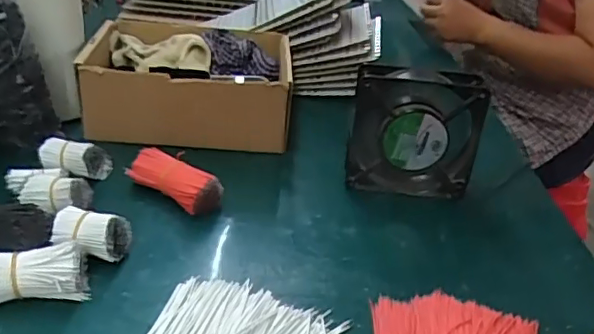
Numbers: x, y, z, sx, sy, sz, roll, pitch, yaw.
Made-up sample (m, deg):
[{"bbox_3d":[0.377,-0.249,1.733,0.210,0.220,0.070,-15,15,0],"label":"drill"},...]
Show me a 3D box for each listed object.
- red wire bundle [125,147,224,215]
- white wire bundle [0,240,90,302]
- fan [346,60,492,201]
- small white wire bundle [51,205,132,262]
[{"bbox_3d":[-0.109,0.012,0.520,0.089,0.039,0.030,20,29,24],"label":"red wire bundle"},{"bbox_3d":[-0.190,0.072,0.384,0.092,0.035,0.038,-5,29,-23],"label":"white wire bundle"},{"bbox_3d":[0.114,-0.029,0.555,0.122,0.131,0.034,4,27,-6],"label":"fan"},{"bbox_3d":[-0.154,0.052,0.430,0.051,0.034,0.028,5,27,-3],"label":"small white wire bundle"}]

